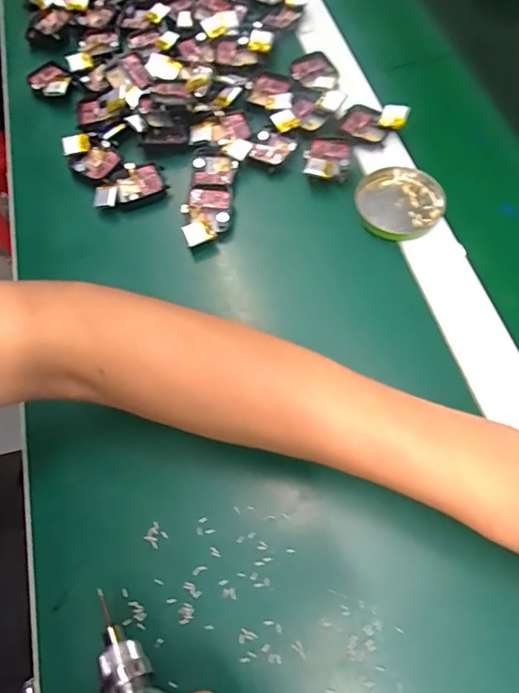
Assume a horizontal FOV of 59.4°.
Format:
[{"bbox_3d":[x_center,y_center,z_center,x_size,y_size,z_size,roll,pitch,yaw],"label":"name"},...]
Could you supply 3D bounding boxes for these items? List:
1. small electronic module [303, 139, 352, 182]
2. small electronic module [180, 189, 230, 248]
[{"bbox_3d":[0.056,-0.154,0.372,0.037,0.009,0.041,2,67,4],"label":"small electronic module"},{"bbox_3d":[-0.042,-0.101,0.359,0.035,0.012,0.049,0,67,3],"label":"small electronic module"}]

